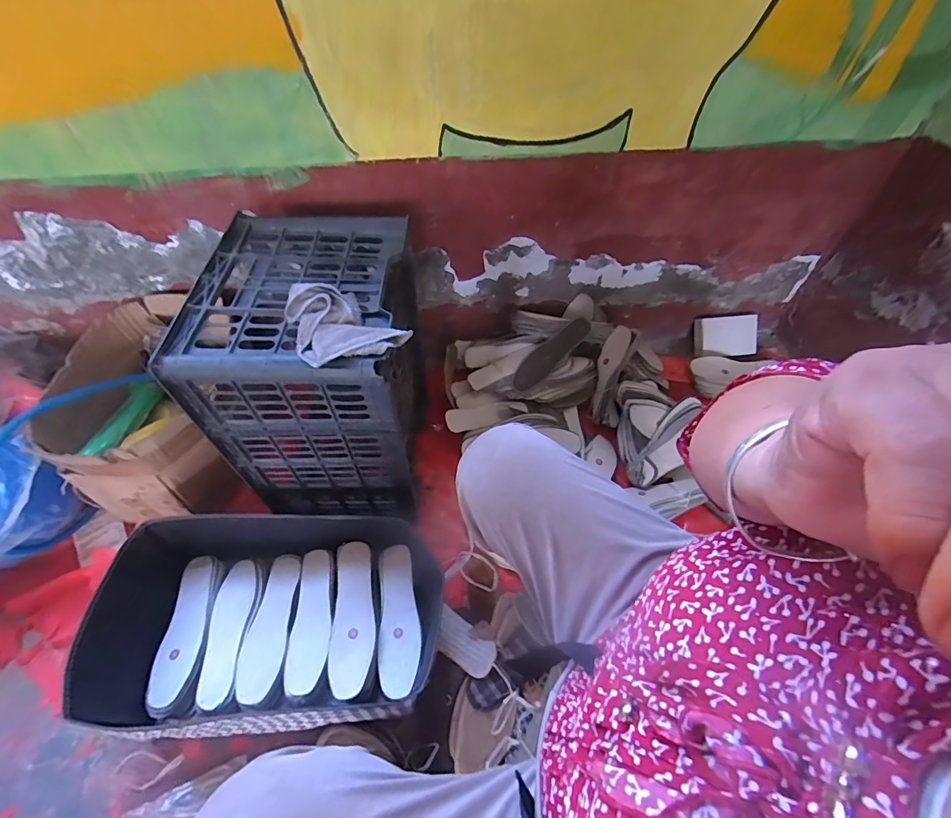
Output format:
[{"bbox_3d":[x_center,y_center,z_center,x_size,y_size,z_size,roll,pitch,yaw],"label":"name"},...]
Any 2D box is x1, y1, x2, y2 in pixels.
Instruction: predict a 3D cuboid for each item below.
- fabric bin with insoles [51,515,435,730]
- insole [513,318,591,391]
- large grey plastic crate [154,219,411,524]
[{"bbox_3d":[-0.321,0.328,0.686,0.502,0.153,0.275,-3,54,-2],"label":"fabric bin with insoles"},{"bbox_3d":[0.173,-0.129,1.017,0.216,0.060,0.018,-46,19,8],"label":"insole"},{"bbox_3d":[-0.251,-0.050,0.767,0.271,0.410,0.324,-2,54,-2],"label":"large grey plastic crate"}]

